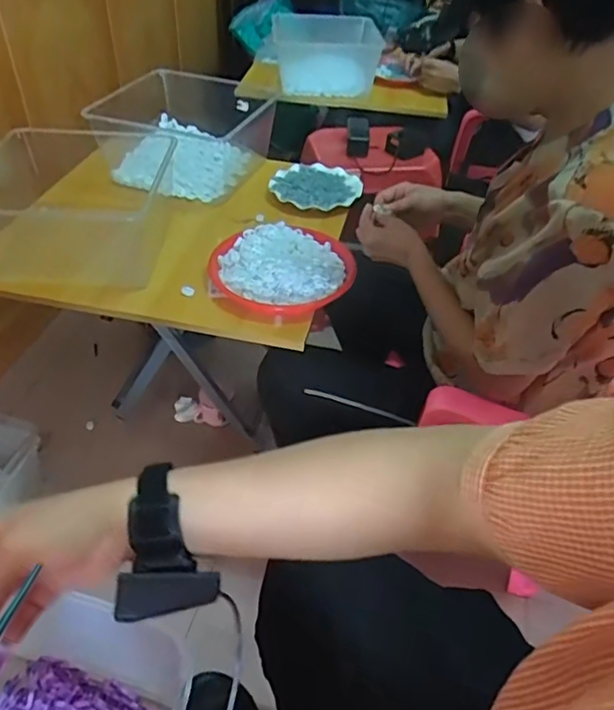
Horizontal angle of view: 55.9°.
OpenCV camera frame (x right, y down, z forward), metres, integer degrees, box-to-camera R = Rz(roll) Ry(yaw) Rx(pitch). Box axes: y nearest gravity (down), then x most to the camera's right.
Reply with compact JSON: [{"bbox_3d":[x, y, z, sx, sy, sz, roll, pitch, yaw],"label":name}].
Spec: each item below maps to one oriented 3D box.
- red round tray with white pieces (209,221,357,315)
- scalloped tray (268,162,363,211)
[{"bbox_3d":[-0.042,-0.152,0.972,0.236,0.044,0.229,1,43,-3],"label":"red round tray with white pieces"},{"bbox_3d":[0.021,-0.352,1.204,0.180,0.018,0.189,13,44,10],"label":"scalloped tray"}]

